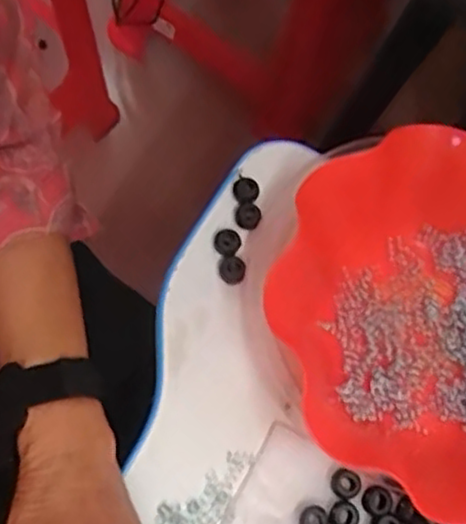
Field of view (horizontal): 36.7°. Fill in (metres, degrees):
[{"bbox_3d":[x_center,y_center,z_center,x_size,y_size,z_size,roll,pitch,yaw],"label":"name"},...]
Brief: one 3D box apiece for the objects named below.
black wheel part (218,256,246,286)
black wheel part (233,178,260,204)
[{"bbox_3d":[-0.001,0.005,0.457,0.017,0.011,0.017,3,71,-8],"label":"black wheel part"},{"bbox_3d":[0.008,-0.048,0.479,0.018,0.012,0.015,42,70,6],"label":"black wheel part"}]

